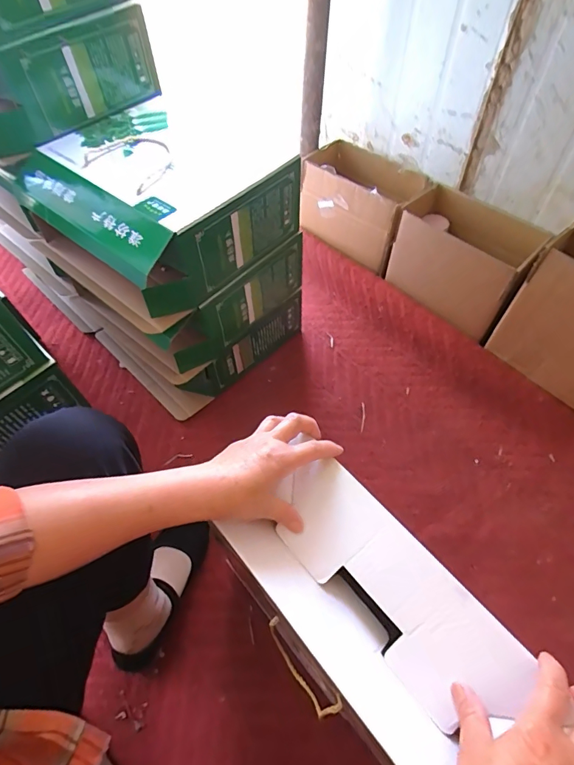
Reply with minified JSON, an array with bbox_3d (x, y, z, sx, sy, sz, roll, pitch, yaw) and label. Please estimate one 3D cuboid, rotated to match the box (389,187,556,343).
[{"bbox_3d":[0.366,-0.255,0.897,0.141,0.197,0.281,-37,63,-21],"label":"box"}]

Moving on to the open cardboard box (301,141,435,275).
[{"bbox_3d":[0.176,-0.430,1.020,0.287,0.172,0.178,39,65,24],"label":"open cardboard box"}]

